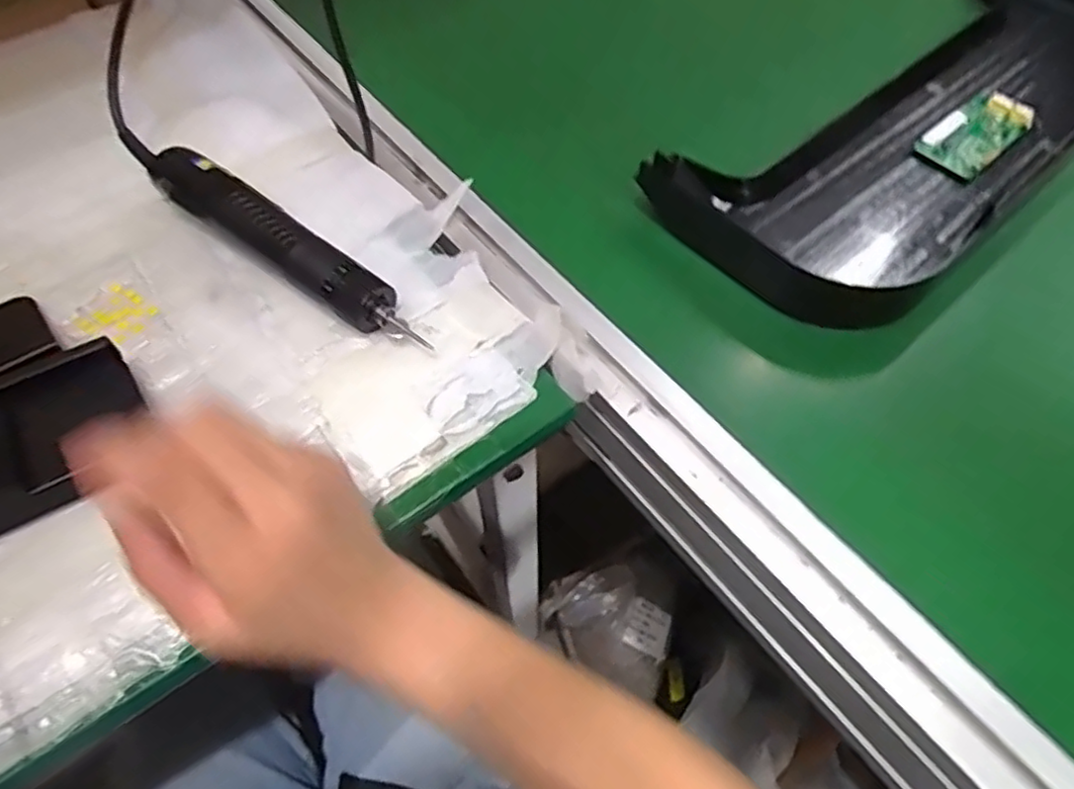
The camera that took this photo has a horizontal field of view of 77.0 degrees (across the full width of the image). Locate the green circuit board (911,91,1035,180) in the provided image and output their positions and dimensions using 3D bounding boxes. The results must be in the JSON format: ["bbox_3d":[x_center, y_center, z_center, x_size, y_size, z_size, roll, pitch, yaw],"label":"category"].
[{"bbox_3d":[0.333,-0.198,0.511,0.096,0.011,0.049,-37,66,-20],"label":"green circuit board"}]

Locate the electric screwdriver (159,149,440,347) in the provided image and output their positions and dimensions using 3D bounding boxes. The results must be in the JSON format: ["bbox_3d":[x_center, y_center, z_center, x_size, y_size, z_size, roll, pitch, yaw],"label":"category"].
[{"bbox_3d":[-0.162,-0.094,0.428,0.222,0.037,0.030,33,64,18],"label":"electric screwdriver"}]

